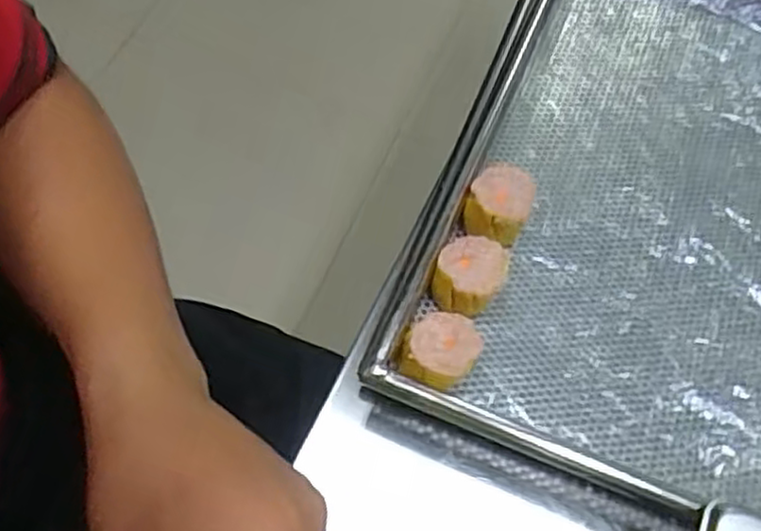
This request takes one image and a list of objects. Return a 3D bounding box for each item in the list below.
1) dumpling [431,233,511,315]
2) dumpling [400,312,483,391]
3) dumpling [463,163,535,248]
[{"bbox_3d":[0.047,0.009,0.398,0.037,0.034,0.044,24,62,8],"label":"dumpling"},{"bbox_3d":[0.030,0.047,0.378,0.035,0.033,0.040,31,66,9],"label":"dumpling"},{"bbox_3d":[0.066,-0.031,0.419,0.034,0.042,0.040,23,65,5],"label":"dumpling"}]

